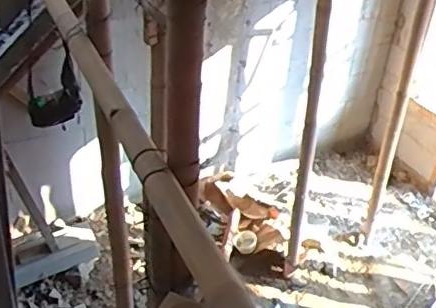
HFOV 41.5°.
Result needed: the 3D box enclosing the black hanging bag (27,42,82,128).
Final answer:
[{"bbox_3d":[-0.542,-0.197,1.911,0.171,0.249,0.098,-10,38,-19],"label":"black hanging bag"}]

